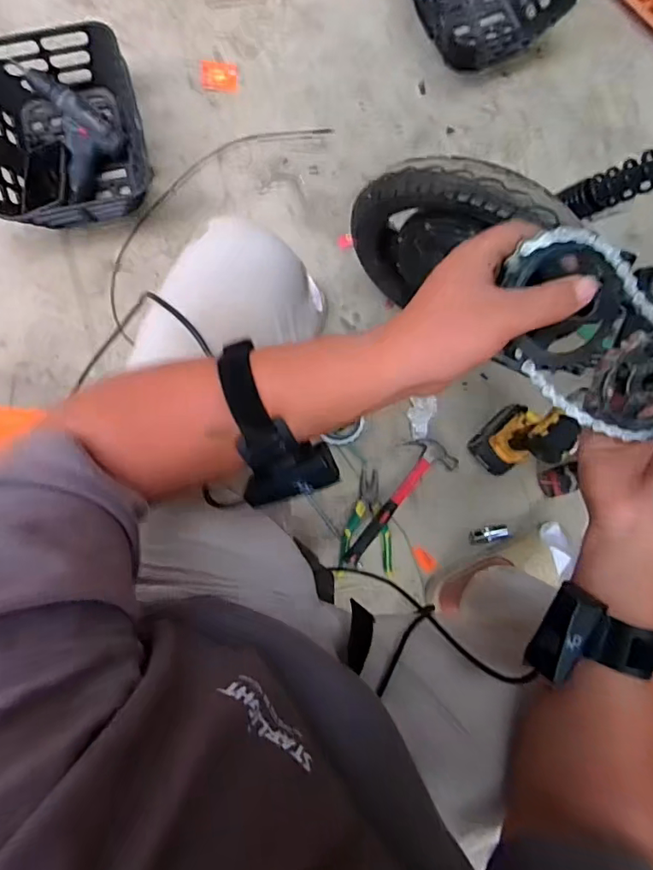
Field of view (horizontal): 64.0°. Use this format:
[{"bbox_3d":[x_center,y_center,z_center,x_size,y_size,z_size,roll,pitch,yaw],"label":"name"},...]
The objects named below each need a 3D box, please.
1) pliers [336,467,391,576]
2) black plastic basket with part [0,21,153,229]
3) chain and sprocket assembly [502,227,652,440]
[{"bbox_3d":[0.077,0.163,0.962,0.100,0.029,0.190,4,87,-4],"label":"pliers"},{"bbox_3d":[-0.455,-0.526,0.914,0.269,0.104,0.313,-16,89,-4],"label":"black plastic basket with part"},{"bbox_3d":[0.194,-0.059,0.361,0.185,0.030,0.087,37,110,-18],"label":"chain and sprocket assembly"}]

